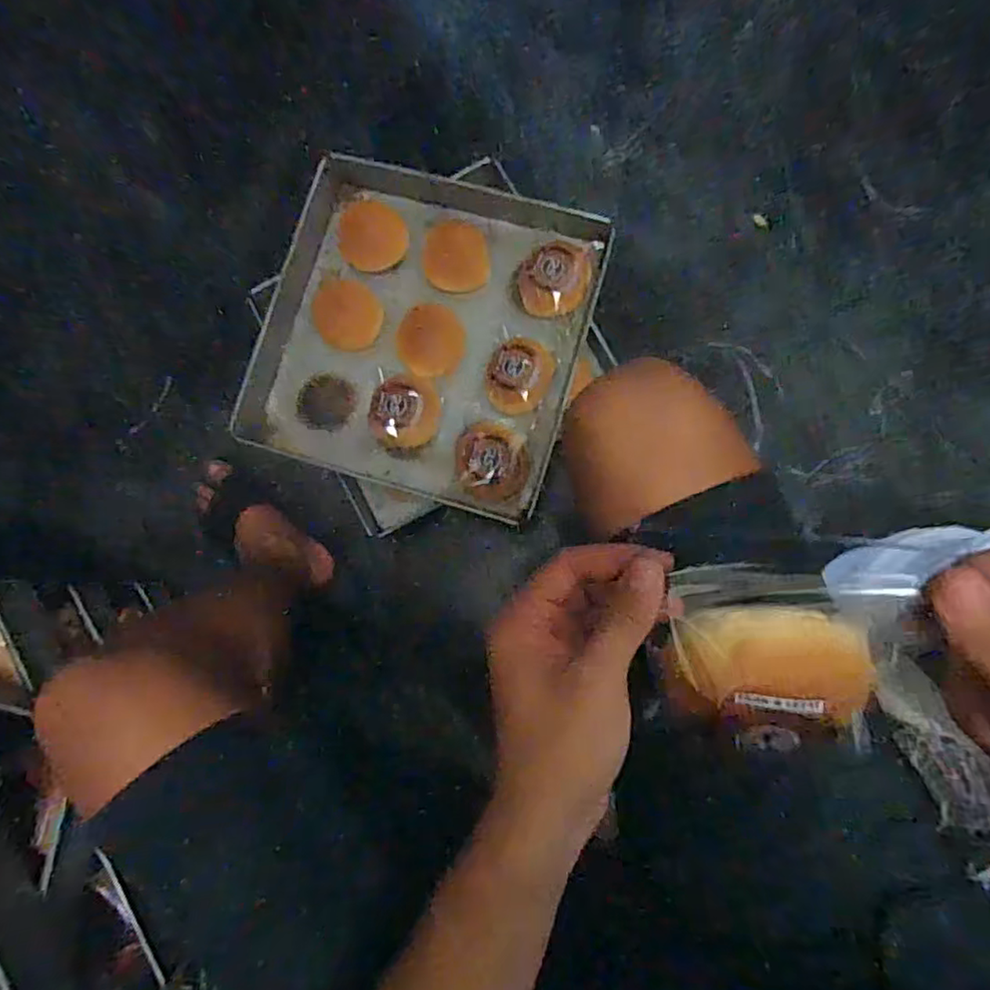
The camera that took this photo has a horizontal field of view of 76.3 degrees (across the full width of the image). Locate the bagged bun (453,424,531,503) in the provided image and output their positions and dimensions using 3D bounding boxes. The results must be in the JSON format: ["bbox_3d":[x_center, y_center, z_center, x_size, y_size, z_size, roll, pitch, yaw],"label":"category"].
[{"bbox_3d":[-0.004,-0.043,0.858,0.094,0.059,0.104,-11,83,4],"label":"bagged bun"}]

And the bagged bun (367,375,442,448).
[{"bbox_3d":[-0.126,-0.117,0.876,0.095,0.072,0.098,-1,84,5],"label":"bagged bun"}]

